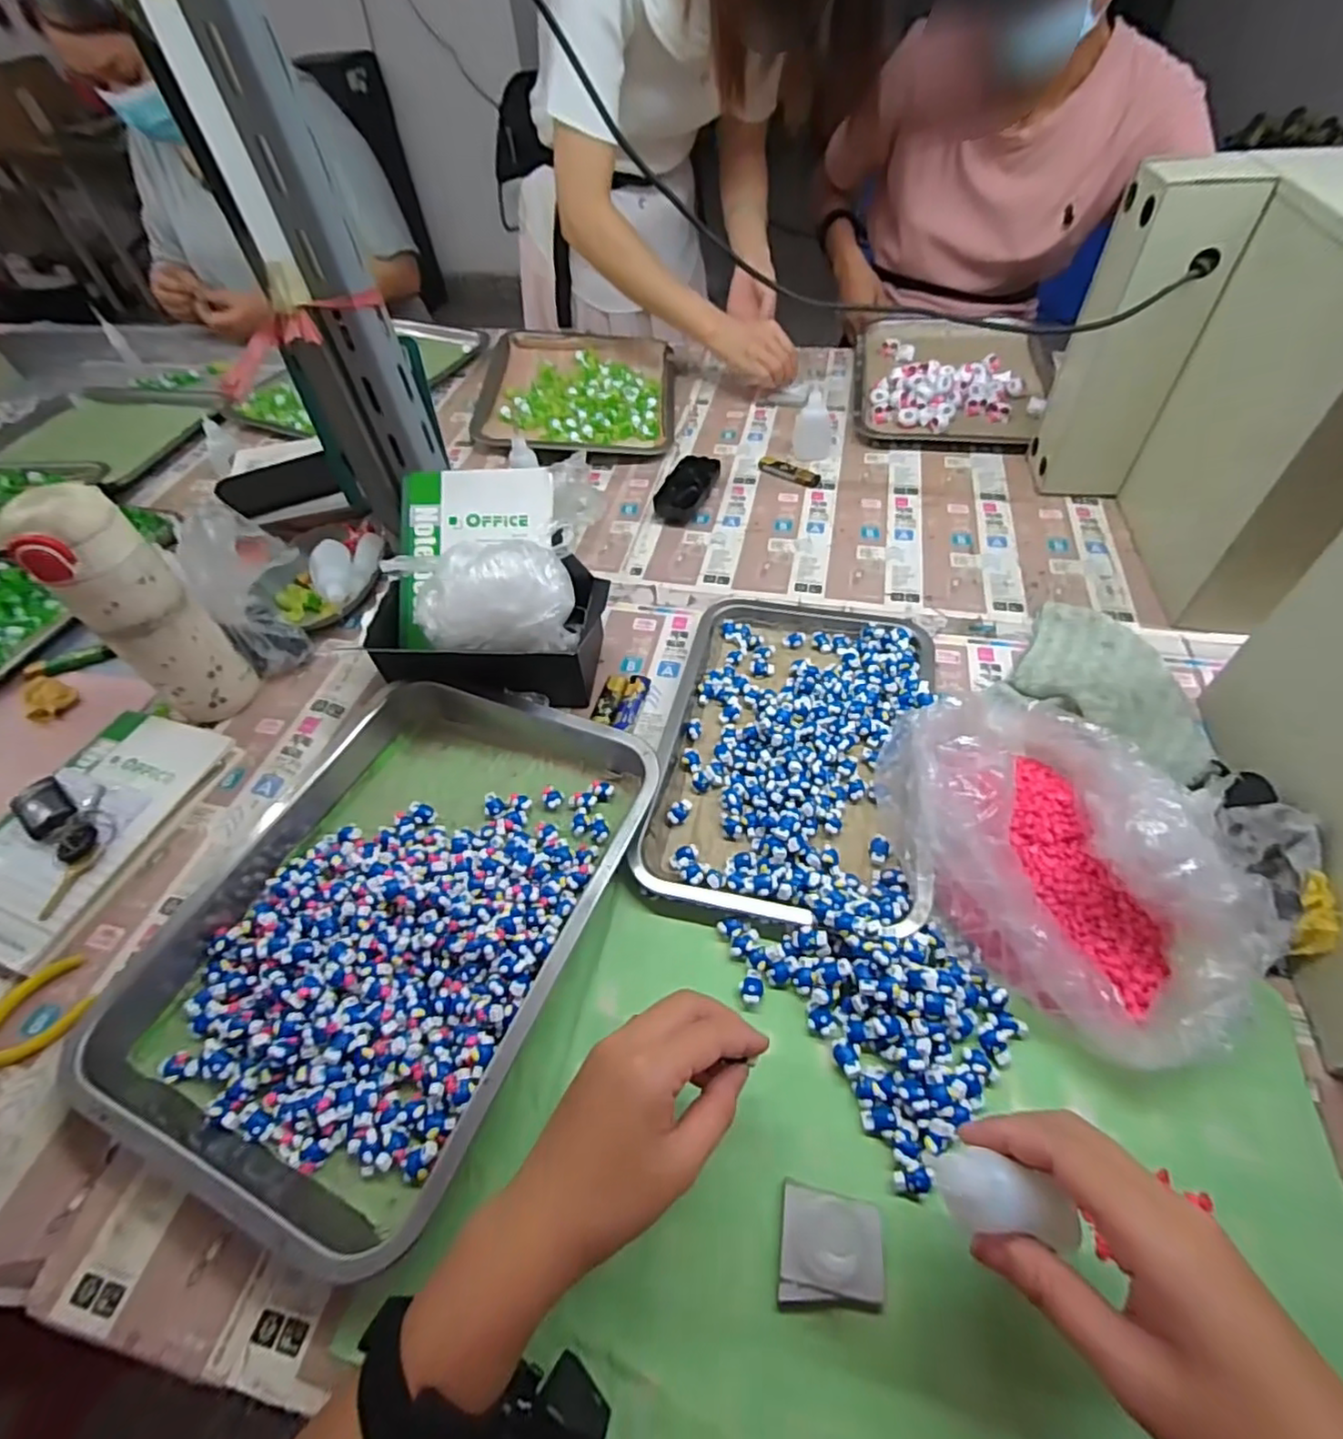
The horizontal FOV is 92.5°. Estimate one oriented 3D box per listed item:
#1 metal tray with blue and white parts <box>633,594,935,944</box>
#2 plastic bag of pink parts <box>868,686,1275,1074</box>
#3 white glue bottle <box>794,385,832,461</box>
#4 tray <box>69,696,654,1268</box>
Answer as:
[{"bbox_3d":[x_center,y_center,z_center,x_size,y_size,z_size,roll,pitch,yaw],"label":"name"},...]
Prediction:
[{"bbox_3d":[0.100,0.014,0.523,0.199,0.035,0.315,9,53,12],"label":"metal tray with blue and white parts"},{"bbox_3d":[0.243,0.075,0.411,0.161,0.074,0.257,-12,51,-4],"label":"plastic bag of pink parts"},{"bbox_3d":[0.175,-0.362,0.790,0.045,0.075,0.035,4,52,9],"label":"white glue bottle"},{"bbox_3d":[-0.201,0.123,0.451,0.294,0.045,0.353,14,54,16],"label":"tray"}]

